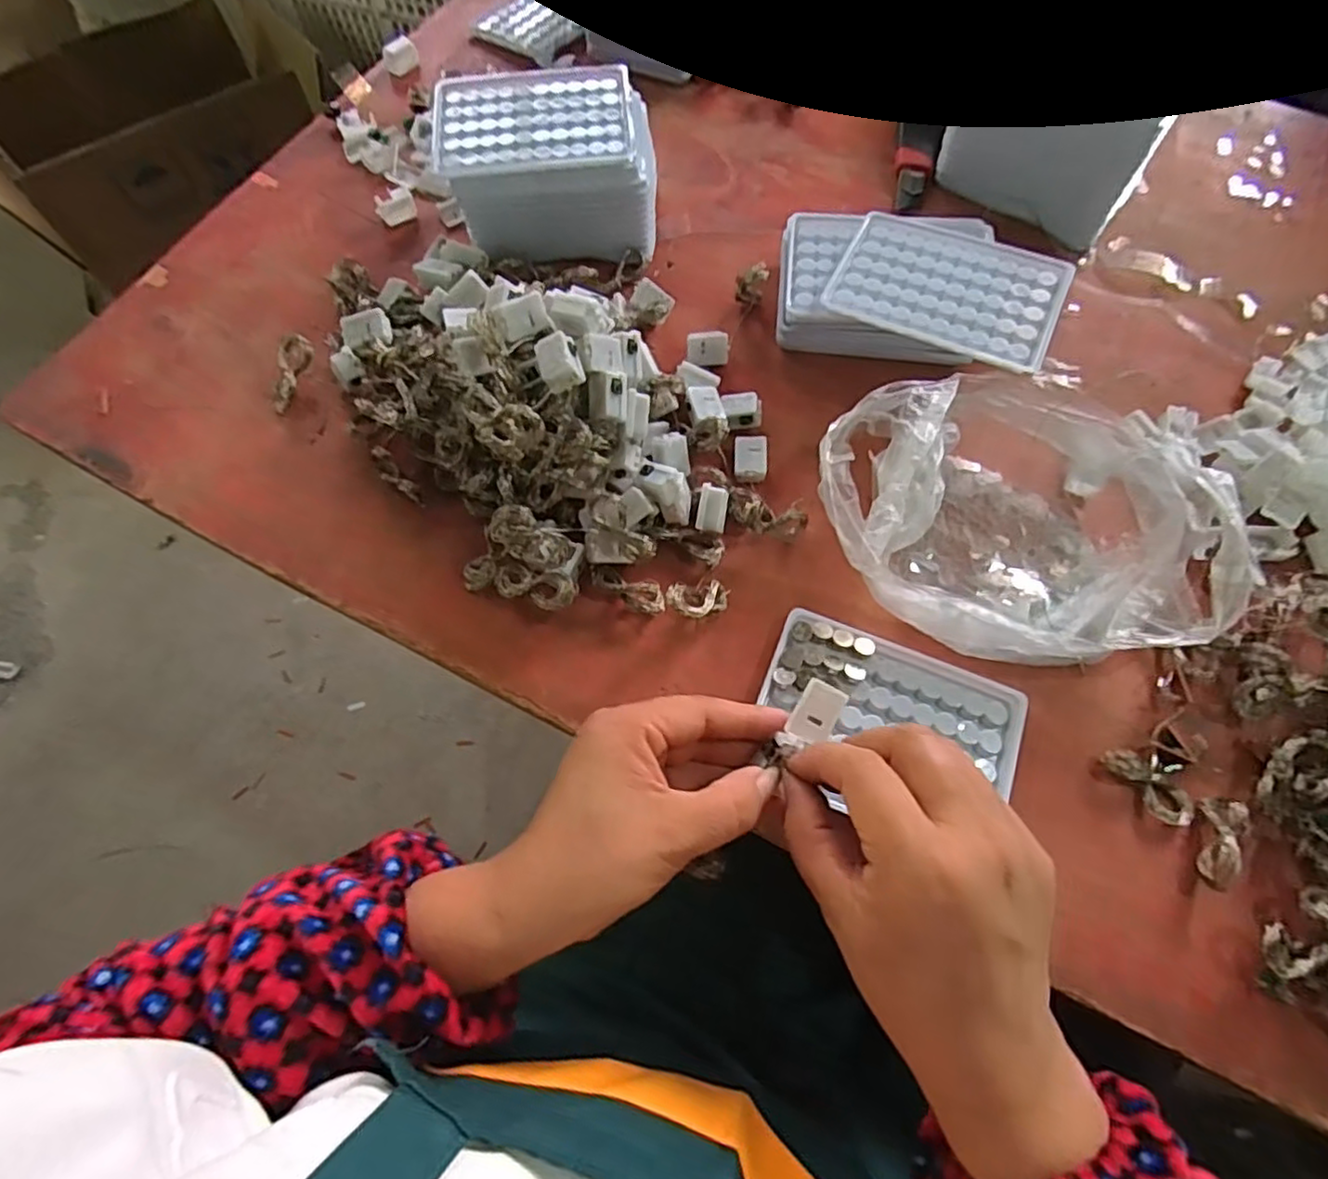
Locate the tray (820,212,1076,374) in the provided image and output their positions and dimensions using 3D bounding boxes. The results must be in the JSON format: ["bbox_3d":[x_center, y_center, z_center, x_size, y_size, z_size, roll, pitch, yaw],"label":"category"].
[{"bbox_3d":[0.174,-0.189,0.411,0.129,0.012,0.098,24,69,10],"label":"tray"}]

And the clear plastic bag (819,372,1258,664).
[{"bbox_3d":[0.203,-0.047,0.378,0.229,0.055,0.168,6,66,2],"label":"clear plastic bag"}]

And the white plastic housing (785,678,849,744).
[{"bbox_3d":[0.067,0.053,0.296,0.020,0.008,0.026,26,92,-10],"label":"white plastic housing"}]

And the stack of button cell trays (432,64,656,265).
[{"bbox_3d":[-0.078,-0.292,0.474,0.146,0.073,0.113,-6,67,-4],"label":"stack of button cell trays"}]

